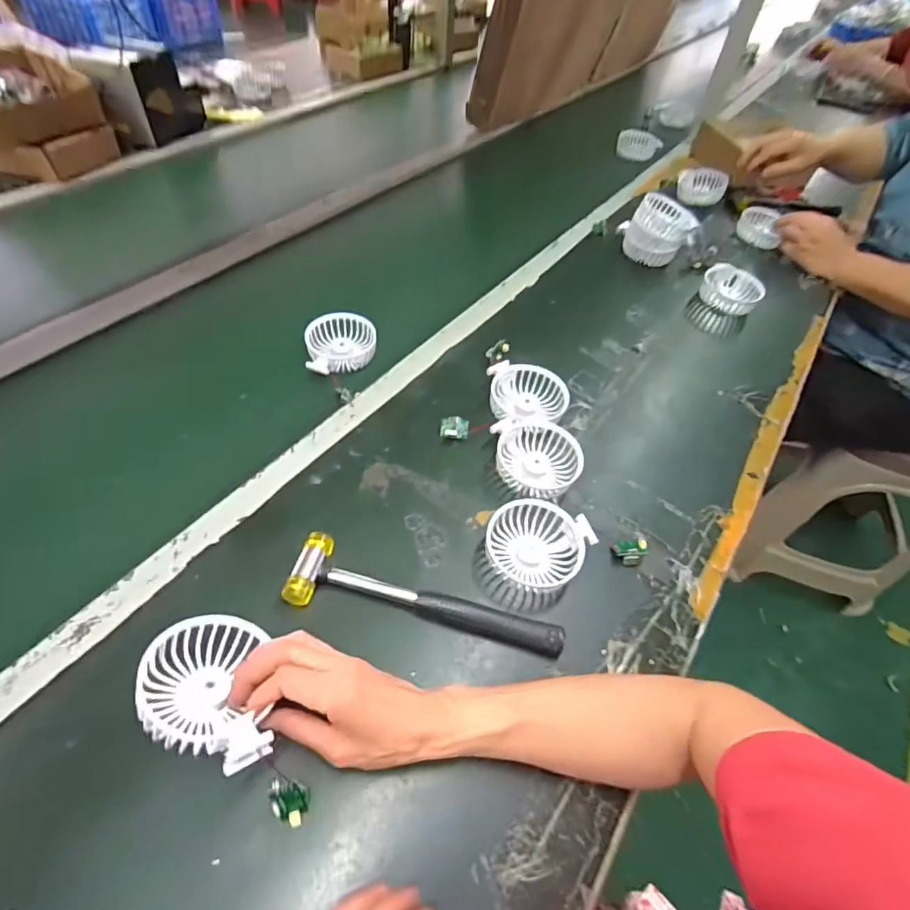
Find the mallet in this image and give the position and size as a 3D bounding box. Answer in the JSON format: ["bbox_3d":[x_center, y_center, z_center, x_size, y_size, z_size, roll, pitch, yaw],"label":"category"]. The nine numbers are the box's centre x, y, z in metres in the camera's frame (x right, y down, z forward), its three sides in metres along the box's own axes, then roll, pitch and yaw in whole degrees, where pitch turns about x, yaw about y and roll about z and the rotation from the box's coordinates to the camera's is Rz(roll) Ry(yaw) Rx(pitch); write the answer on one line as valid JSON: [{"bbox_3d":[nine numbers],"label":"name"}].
[{"bbox_3d":[-0.023,0.120,0.451,0.238,0.024,0.063,10,51,2],"label":"mallet"}]

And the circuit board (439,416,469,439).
[{"bbox_3d":[-0.001,-0.030,0.582,0.031,0.016,0.023,6,51,-1],"label":"circuit board"}]

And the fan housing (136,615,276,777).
[{"bbox_3d":[-0.170,0.161,0.349,0.076,0.032,0.106,3,45,-32],"label":"fan housing"}]

